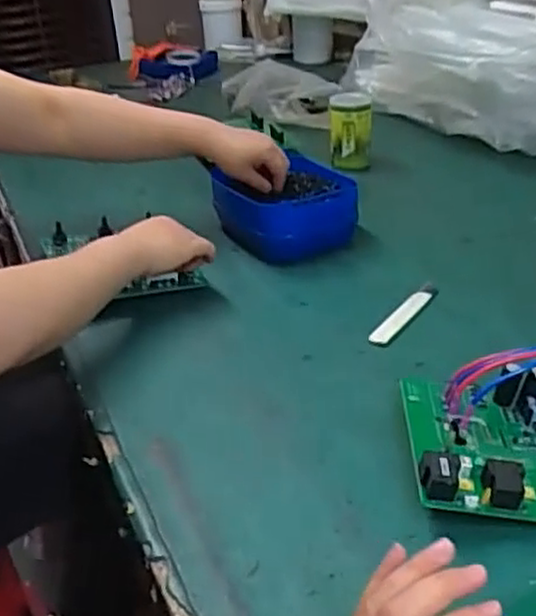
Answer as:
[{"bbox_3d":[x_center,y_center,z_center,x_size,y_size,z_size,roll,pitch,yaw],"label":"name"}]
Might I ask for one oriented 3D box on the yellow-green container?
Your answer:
[{"bbox_3d":[0.136,-0.290,1.210,0.066,0.113,0.068,-1,31,7],"label":"yellow-green container"}]

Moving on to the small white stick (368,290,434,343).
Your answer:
[{"bbox_3d":[0.149,0.006,0.807,0.022,0.013,0.123,17,37,32],"label":"small white stick"}]

